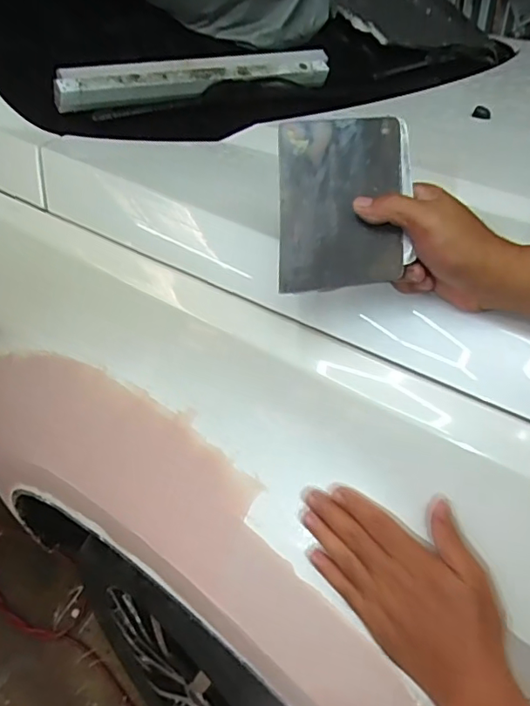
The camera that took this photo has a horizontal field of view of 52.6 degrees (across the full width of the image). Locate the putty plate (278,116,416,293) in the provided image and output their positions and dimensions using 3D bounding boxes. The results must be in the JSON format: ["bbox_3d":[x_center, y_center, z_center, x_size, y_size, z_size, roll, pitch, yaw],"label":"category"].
[{"bbox_3d":[0.060,-0.119,0.421,0.101,0.133,0.008,-2,-5,15],"label":"putty plate"}]

